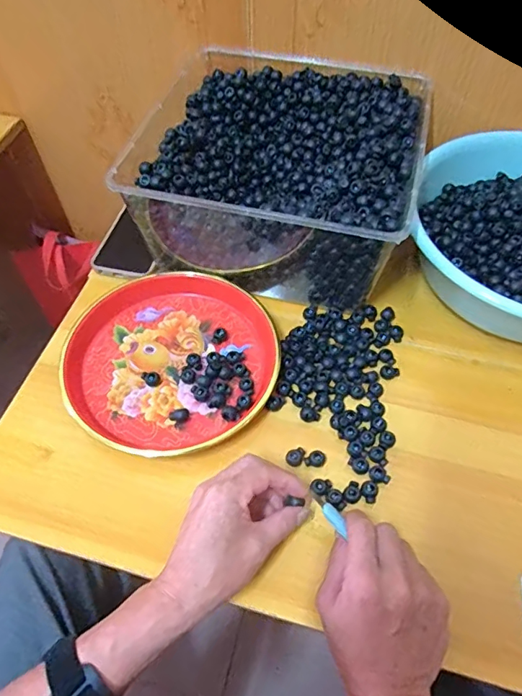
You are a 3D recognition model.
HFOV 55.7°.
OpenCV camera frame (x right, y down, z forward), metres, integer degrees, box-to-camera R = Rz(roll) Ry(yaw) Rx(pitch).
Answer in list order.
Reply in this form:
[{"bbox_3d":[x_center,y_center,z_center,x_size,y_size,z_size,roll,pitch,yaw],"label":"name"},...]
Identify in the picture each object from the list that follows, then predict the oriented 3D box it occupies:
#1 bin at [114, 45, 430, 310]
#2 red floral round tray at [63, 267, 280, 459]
[{"bbox_3d":[0.023,-0.198,0.593,0.290,0.146,0.267,12,57,9],"label":"bin"},{"bbox_3d":[-0.093,0.007,0.524,0.212,0.028,0.208,-4,56,-2],"label":"red floral round tray"}]

